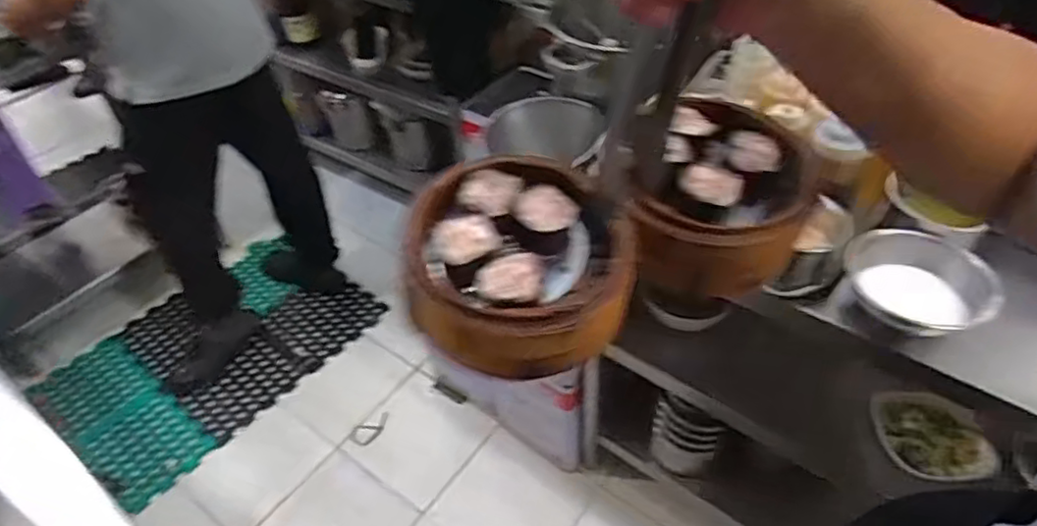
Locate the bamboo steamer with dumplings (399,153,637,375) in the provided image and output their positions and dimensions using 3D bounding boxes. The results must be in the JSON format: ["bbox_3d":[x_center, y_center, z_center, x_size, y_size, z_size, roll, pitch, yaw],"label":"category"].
[{"bbox_3d":[0.002,-0.004,0.398,0.131,0.051,0.143,-3,44,3],"label":"bamboo steamer with dumplings"}]

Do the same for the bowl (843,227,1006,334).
[{"bbox_3d":[0.477,0.021,0.757,0.134,0.054,0.152,-13,45,-8],"label":"bowl"}]

